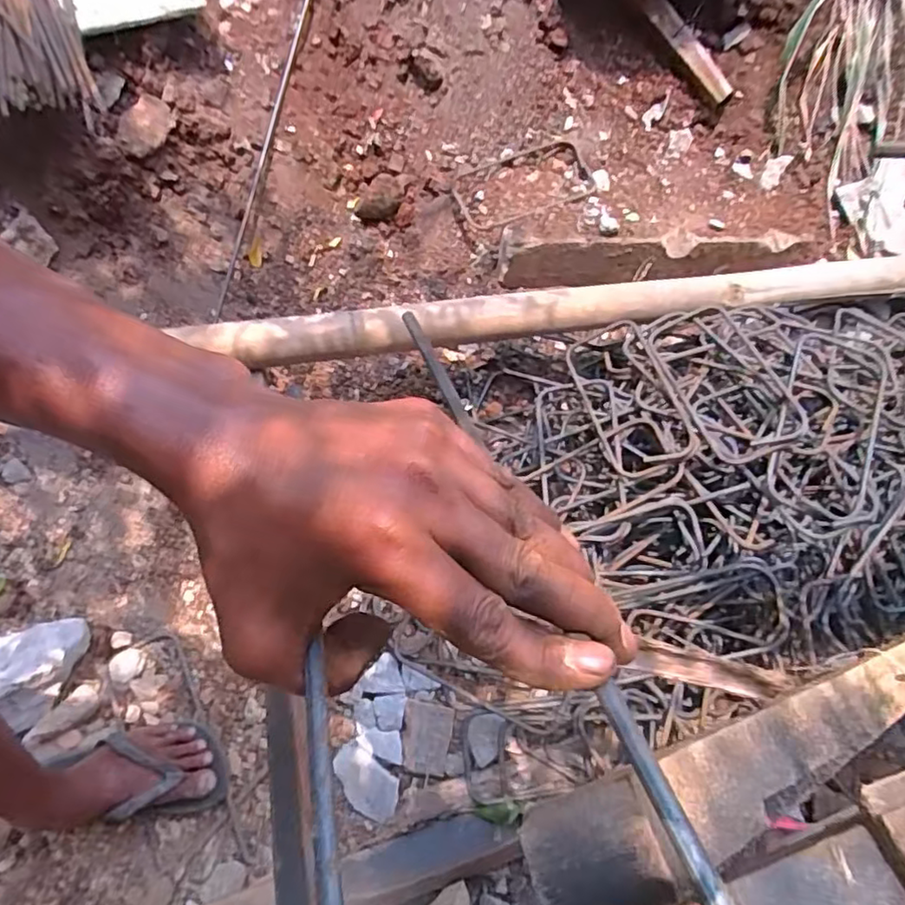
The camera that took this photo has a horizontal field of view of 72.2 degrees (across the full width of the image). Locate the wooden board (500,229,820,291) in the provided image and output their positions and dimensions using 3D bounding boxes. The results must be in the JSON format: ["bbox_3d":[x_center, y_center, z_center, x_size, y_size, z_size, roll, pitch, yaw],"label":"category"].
[{"bbox_3d":[0.389,-0.358,1.137,0.642,0.091,0.037,-7,58,-16],"label":"wooden board"}]

